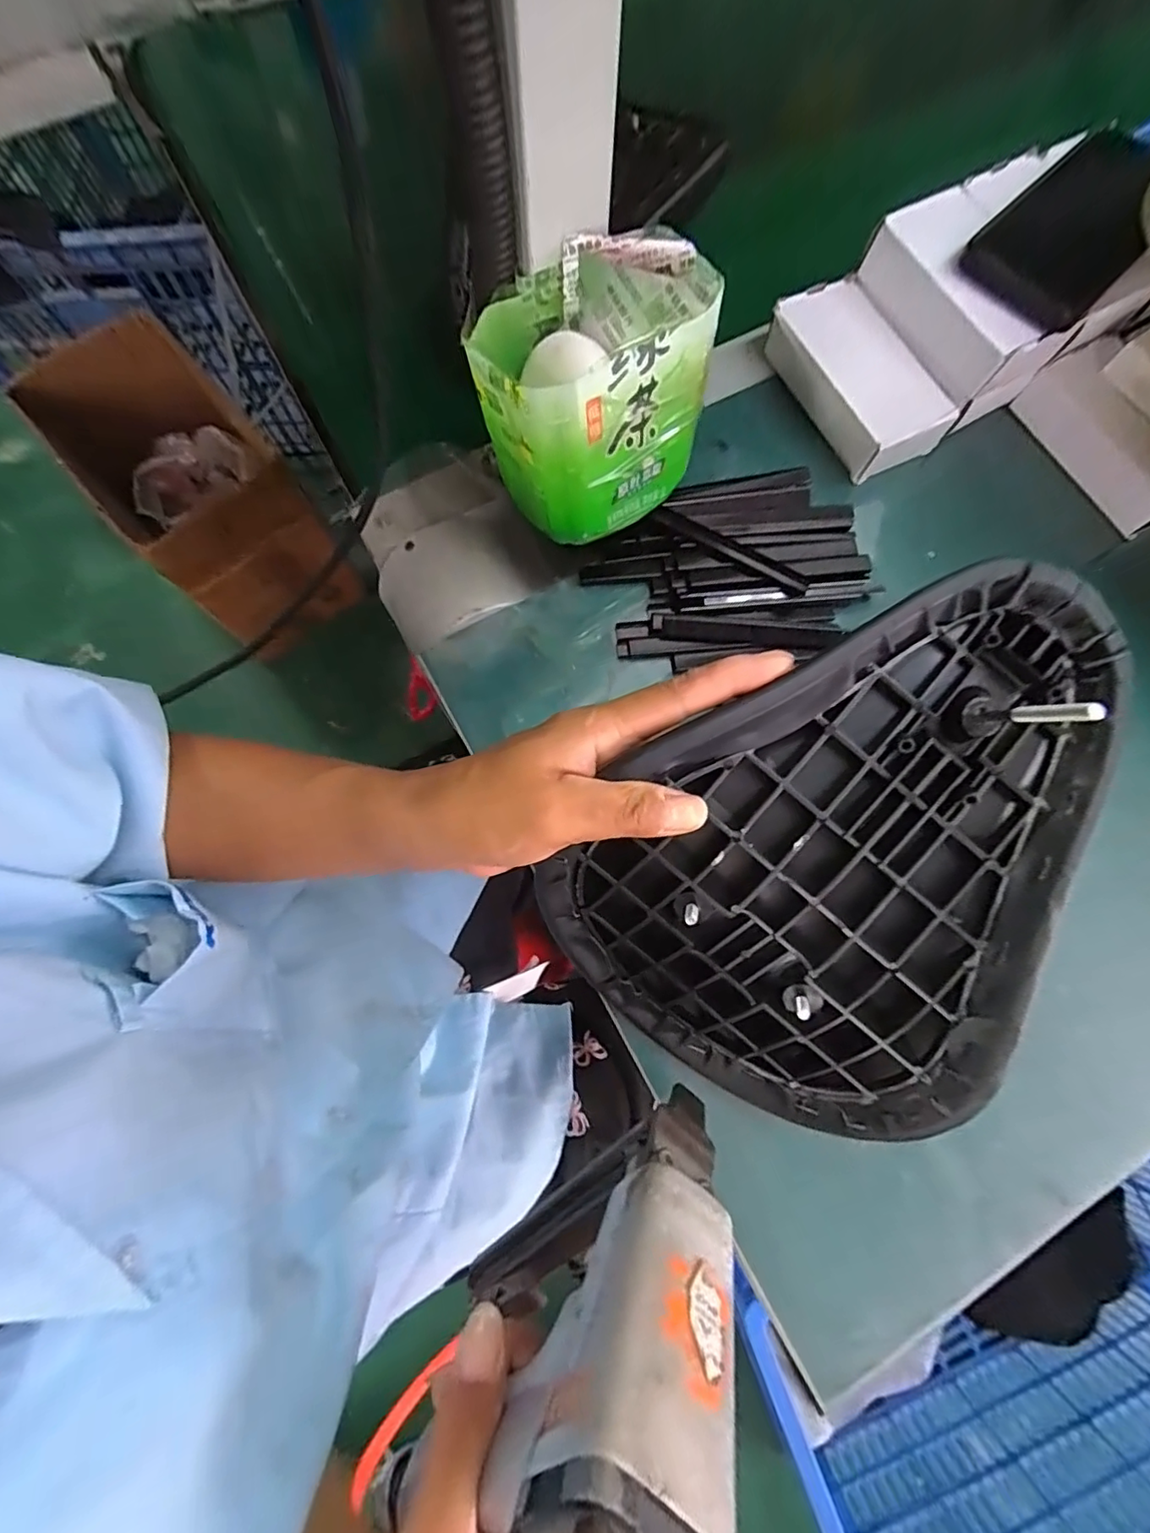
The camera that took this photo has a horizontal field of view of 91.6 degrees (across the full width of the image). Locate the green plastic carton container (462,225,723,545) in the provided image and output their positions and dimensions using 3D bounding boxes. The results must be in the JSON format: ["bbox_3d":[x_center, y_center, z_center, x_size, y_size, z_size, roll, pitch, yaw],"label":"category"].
[{"bbox_3d":[0.010,-0.183,0.277,0.110,0.087,0.083,-22,77,-6],"label":"green plastic carton container"}]

